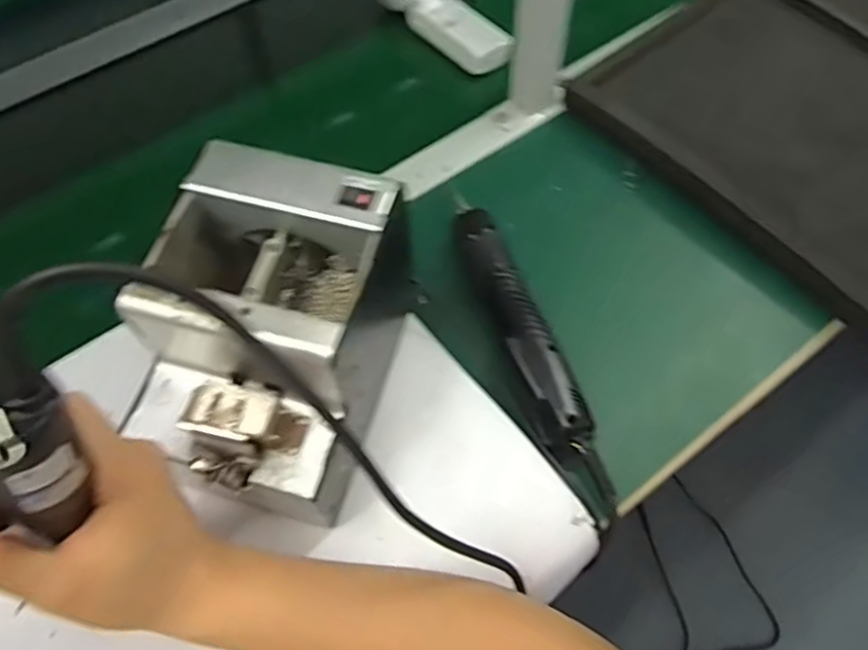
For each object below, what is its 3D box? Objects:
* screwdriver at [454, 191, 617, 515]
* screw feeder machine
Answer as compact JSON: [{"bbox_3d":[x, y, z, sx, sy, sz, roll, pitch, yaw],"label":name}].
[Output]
[{"bbox_3d":[0.066,0.012,0.481,0.033,0.040,0.241,-16,61,-9],"label":"screwdriver"},{"bbox_3d":[-0.103,0.011,0.420,0.132,0.146,0.180,13,61,7],"label":"screw feeder machine"}]

